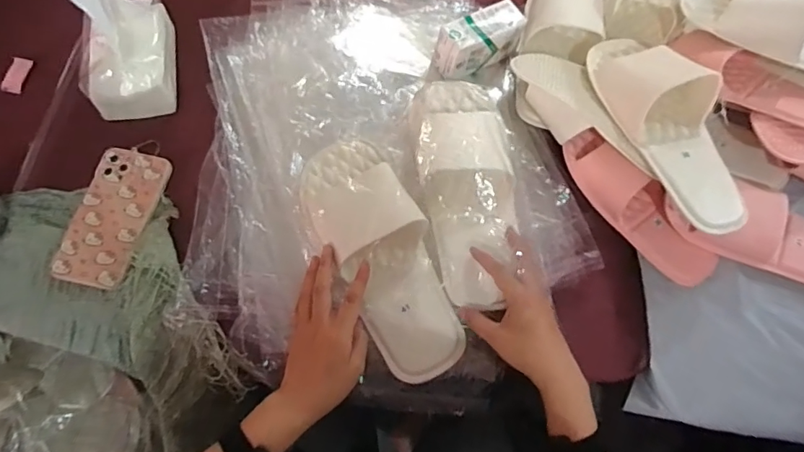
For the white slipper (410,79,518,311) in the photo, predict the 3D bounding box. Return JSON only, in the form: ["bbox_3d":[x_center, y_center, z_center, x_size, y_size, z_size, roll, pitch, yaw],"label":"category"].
[{"bbox_3d":[0.072,-0.048,0.546,0.108,0.066,0.260,-5,80,-4],"label":"white slipper"}]

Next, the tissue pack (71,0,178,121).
[{"bbox_3d":[-0.333,-0.212,0.589,0.096,0.115,0.126,-9,70,-5],"label":"tissue pack"}]

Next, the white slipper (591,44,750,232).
[{"bbox_3d":[0.301,-0.120,0.557,0.105,0.066,0.264,-24,72,-10],"label":"white slipper"}]

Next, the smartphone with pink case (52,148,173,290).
[{"bbox_3d":[-0.330,-0.012,0.565,0.086,0.015,0.160,8,70,1],"label":"smartphone with pink case"}]

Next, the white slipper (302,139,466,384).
[{"bbox_3d":[-0.020,0.029,0.524,0.103,0.066,0.269,-25,84,-10],"label":"white slipper"}]

